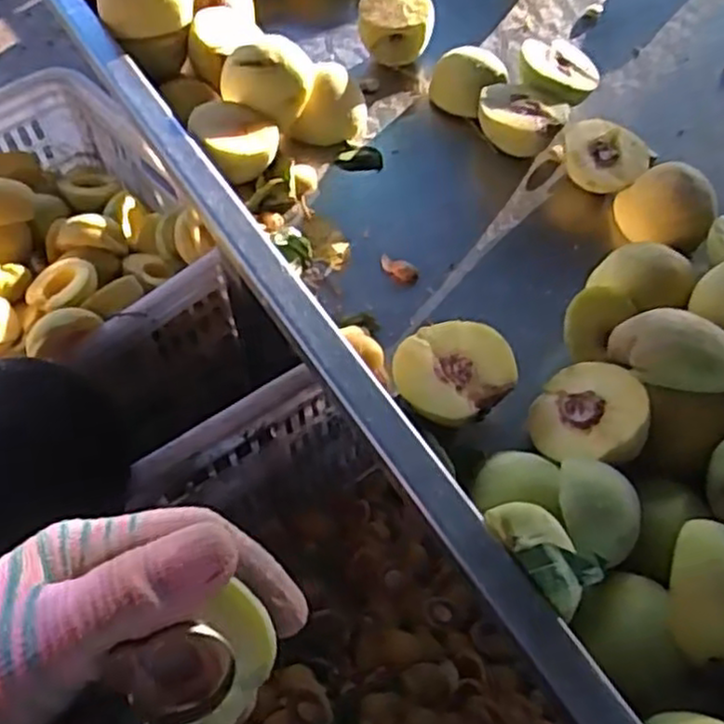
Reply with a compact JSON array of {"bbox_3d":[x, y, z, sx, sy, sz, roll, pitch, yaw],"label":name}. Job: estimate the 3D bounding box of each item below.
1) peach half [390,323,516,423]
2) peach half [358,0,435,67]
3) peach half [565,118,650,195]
[{"bbox_3d":[0.050,0.010,0.419,0.063,0.040,0.060,0,58,0],"label":"peach half"},{"bbox_3d":[0.028,-0.270,0.592,0.060,0.039,0.057,5,58,3],"label":"peach half"},{"bbox_3d":[0.174,-0.144,0.527,0.059,0.031,0.052,11,59,6],"label":"peach half"}]

